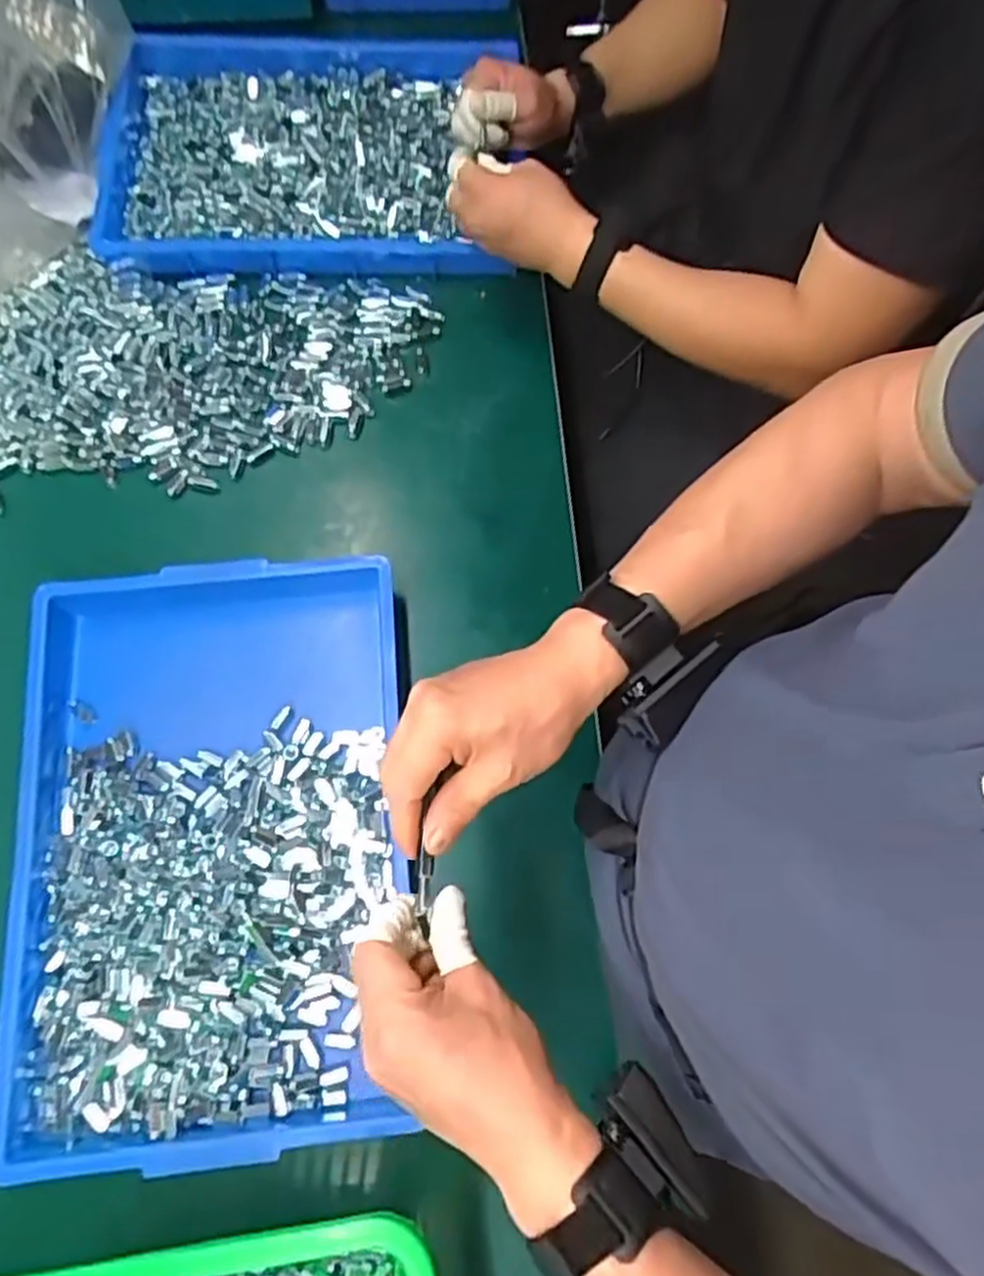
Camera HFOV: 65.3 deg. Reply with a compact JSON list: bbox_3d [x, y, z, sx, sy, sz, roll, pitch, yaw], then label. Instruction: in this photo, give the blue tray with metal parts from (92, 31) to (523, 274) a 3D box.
[{"bbox_3d":[-0.190,-0.506,0.798,0.413,0.044,0.300,-1,72,-2],"label":"blue tray with metal parts"}]

